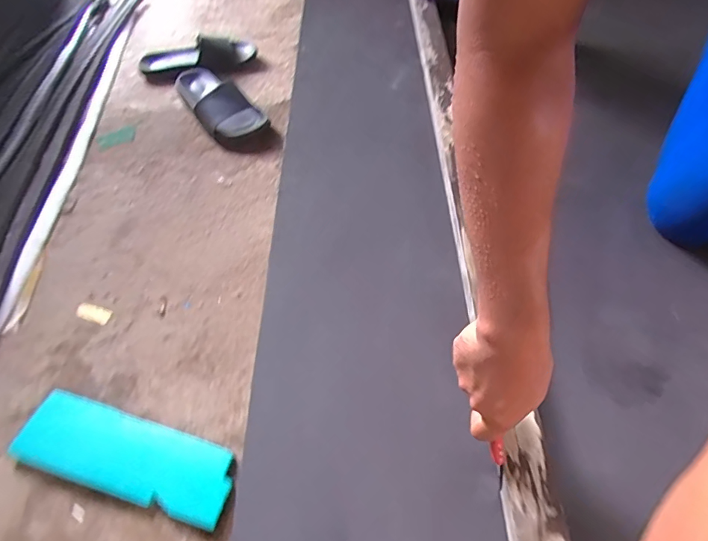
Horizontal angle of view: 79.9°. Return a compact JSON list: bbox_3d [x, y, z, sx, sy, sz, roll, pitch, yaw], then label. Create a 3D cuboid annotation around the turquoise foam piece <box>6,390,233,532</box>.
[{"bbox_3d":[-0.286,0.230,0.528,0.278,0.024,0.088,13,57,12],"label":"turquoise foam piece"}]

